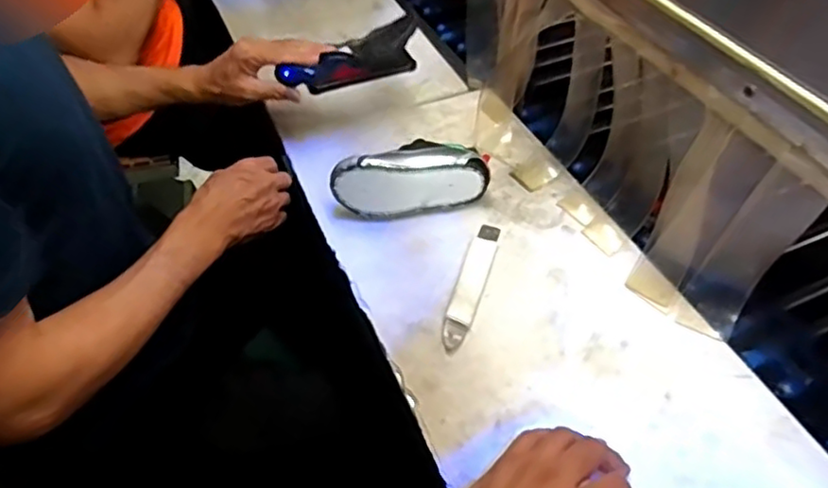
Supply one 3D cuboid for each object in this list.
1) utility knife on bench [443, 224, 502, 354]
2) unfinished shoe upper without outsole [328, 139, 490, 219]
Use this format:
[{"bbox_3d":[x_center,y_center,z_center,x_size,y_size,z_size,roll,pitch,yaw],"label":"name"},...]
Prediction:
[{"bbox_3d":[0.060,0.039,0.664,0.027,0.008,0.166,12,49,14],"label":"utility knife on bench"},{"bbox_3d":[-0.003,-0.081,0.737,0.170,0.074,0.070,-7,47,-3],"label":"unfinished shoe upper without outsole"}]

